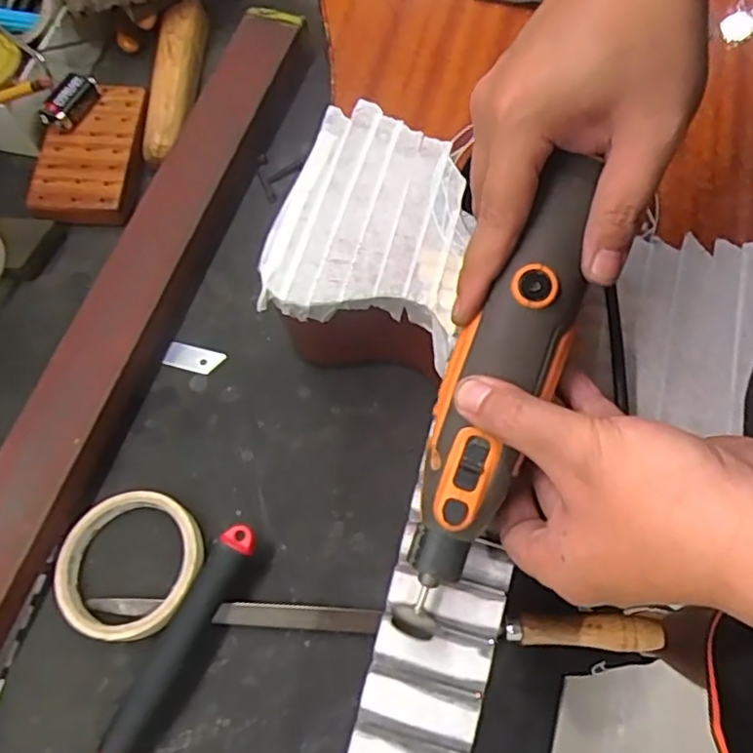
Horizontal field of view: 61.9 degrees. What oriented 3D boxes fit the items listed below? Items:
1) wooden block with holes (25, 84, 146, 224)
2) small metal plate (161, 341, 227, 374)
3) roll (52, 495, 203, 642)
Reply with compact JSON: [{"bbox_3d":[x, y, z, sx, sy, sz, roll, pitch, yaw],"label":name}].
[{"bbox_3d":[-0.232,-0.182,0.512,0.078,0.021,0.118,1,68,2],"label":"wooden block with holes"},{"bbox_3d":[-0.135,-0.013,0.462,0.045,0.004,0.017,14,69,7],"label":"small metal plate"},{"bbox_3d":[-0.155,0.118,0.396,0.091,0.018,0.089,-1,68,1],"label":"roll"}]

